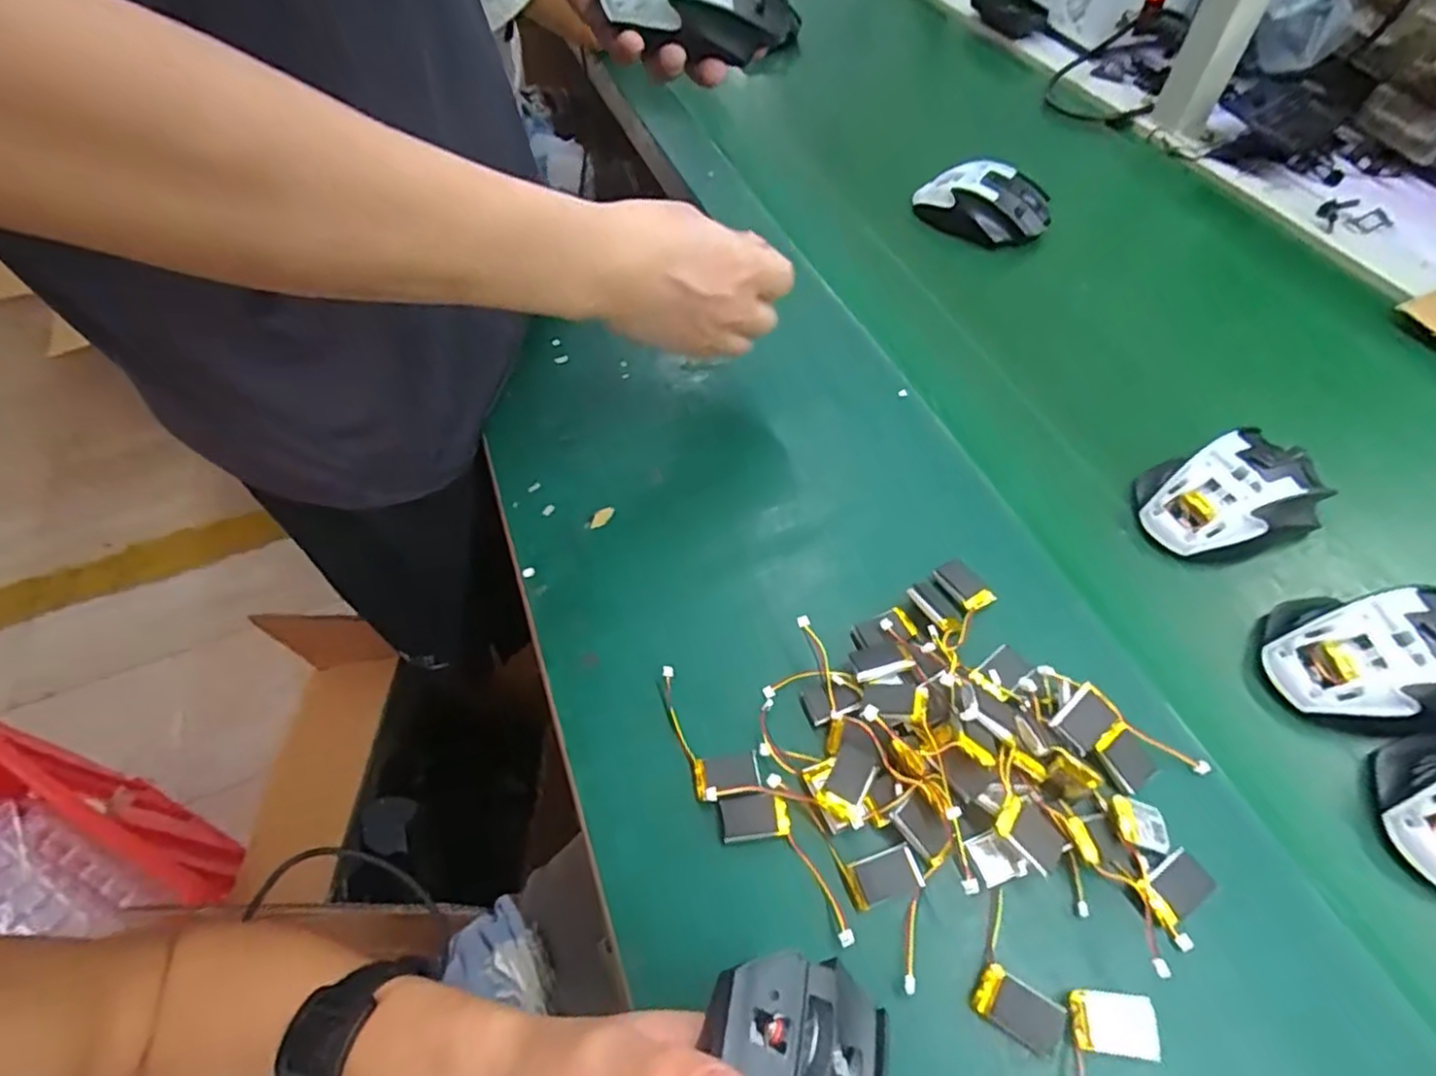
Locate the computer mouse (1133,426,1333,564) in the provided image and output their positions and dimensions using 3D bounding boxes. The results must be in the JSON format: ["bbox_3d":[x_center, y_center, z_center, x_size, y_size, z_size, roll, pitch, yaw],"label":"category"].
[{"bbox_3d":[0.314,-0.023,0.415,0.104,0.035,0.074,-15,56,-6],"label":"computer mouse"}]

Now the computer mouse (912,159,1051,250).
[{"bbox_3d":[0.240,-0.300,0.611,0.111,0.040,0.060,36,65,24],"label":"computer mouse"}]

